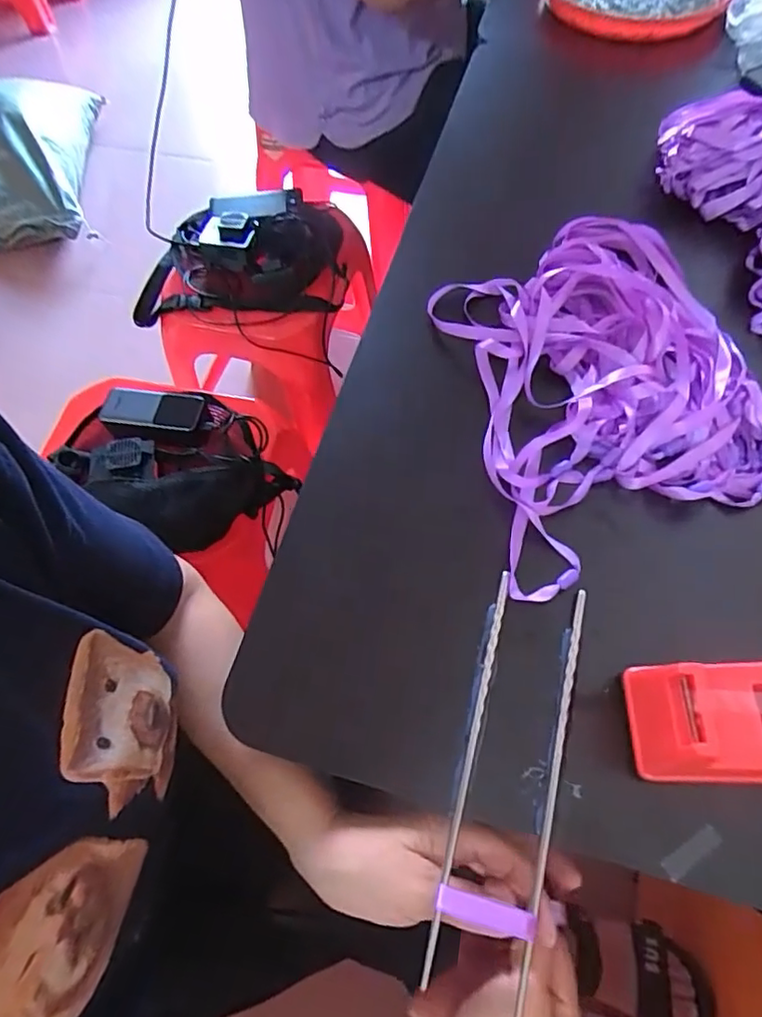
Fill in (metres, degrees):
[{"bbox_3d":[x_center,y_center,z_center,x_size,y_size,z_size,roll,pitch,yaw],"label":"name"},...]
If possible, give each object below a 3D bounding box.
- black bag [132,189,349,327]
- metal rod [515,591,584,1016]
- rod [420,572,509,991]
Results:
[{"bbox_3d":[-0.226,-0.417,0.919,0.339,0.088,0.248,-1,63,1],"label":"black bag"},{"bbox_3d":[0.100,0.142,0.328,0.005,0.006,0.202,14,66,8],"label":"metal rod"},{"bbox_3d":[0.052,0.140,0.333,0.005,0.010,0.220,14,66,8],"label":"rod"}]

